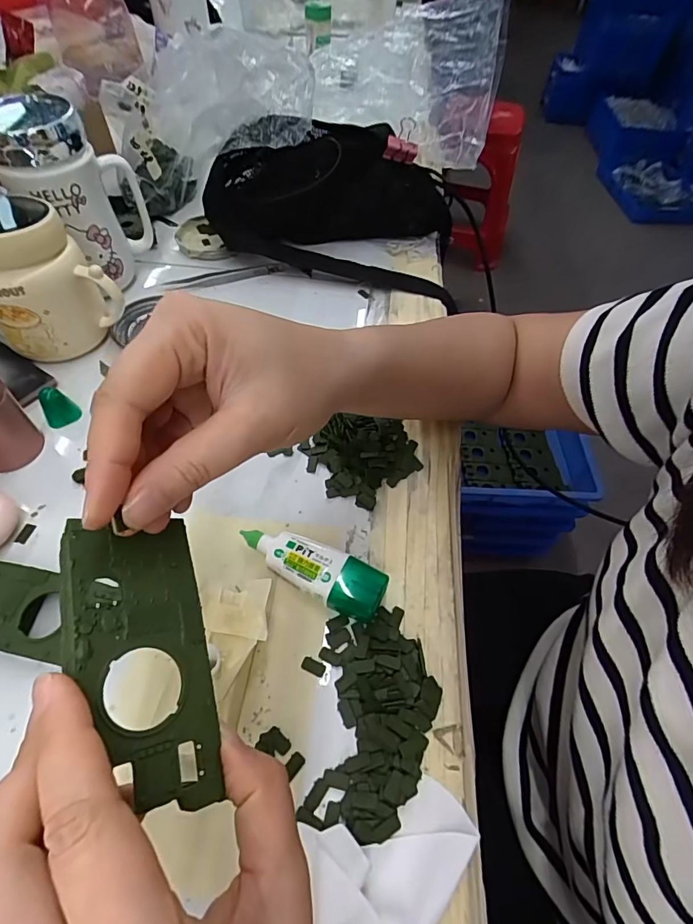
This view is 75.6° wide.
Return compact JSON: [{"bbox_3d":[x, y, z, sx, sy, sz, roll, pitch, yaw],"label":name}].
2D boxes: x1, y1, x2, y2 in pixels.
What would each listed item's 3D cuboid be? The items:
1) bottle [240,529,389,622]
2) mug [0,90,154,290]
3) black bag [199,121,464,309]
[{"bbox_3d":[-0.023,0.068,0.284,0.096,0.025,0.032,23,57,12],"label":"bottle"},{"bbox_3d":[-0.237,-0.232,0.391,0.073,0.129,0.090,17,56,8],"label":"mug"},{"bbox_3d":[-0.010,-0.271,0.464,0.256,0.110,0.126,8,55,2],"label":"black bag"}]

